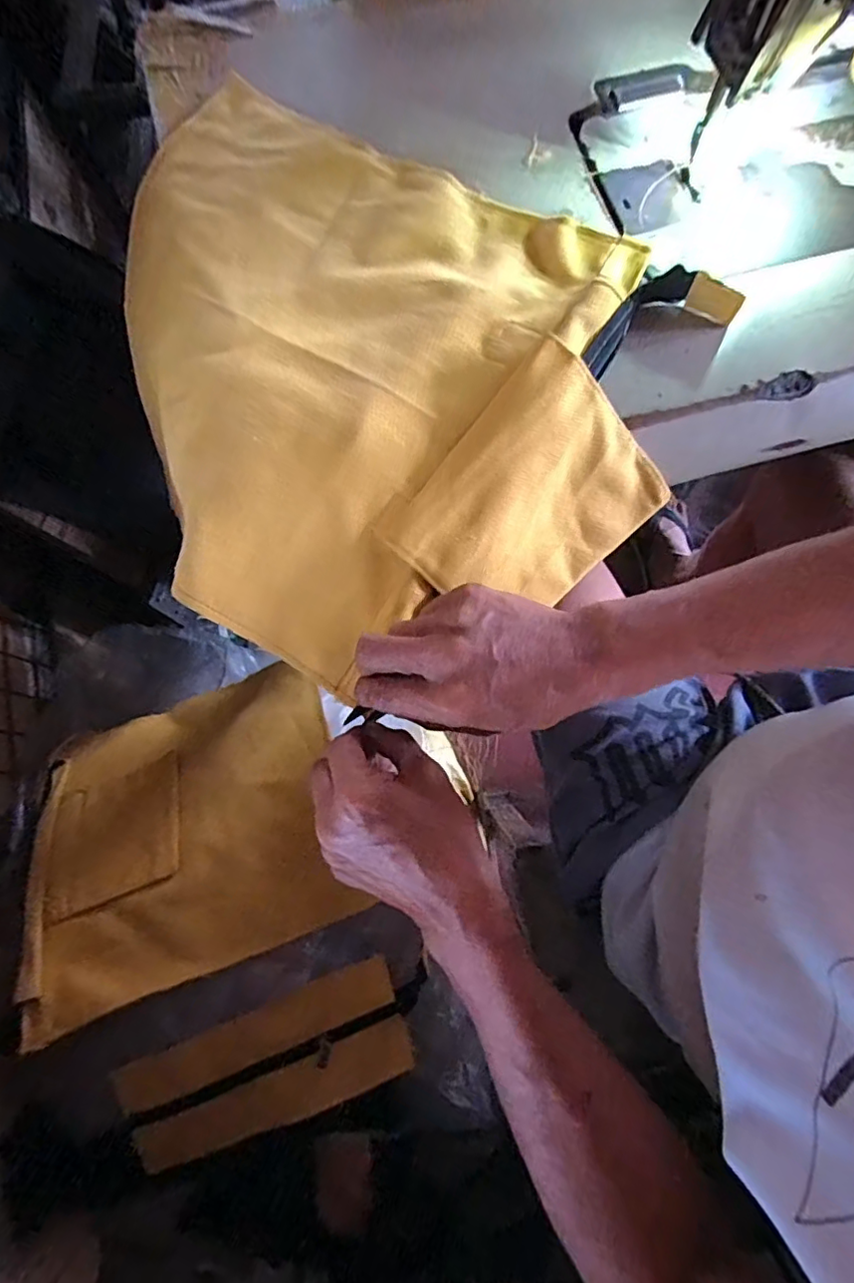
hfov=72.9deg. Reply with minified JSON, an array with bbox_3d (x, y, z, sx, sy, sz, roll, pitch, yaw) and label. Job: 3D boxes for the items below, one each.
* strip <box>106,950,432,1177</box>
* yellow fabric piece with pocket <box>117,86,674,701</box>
[{"bbox_3d":[-0.147,0.418,0.572,0.308,0.037,0.109,-22,76,-4],"label":"strip"},{"bbox_3d":[-0.033,-0.215,0.408,0.321,0.076,0.431,-15,75,-4],"label":"yellow fabric piece with pocket"}]

